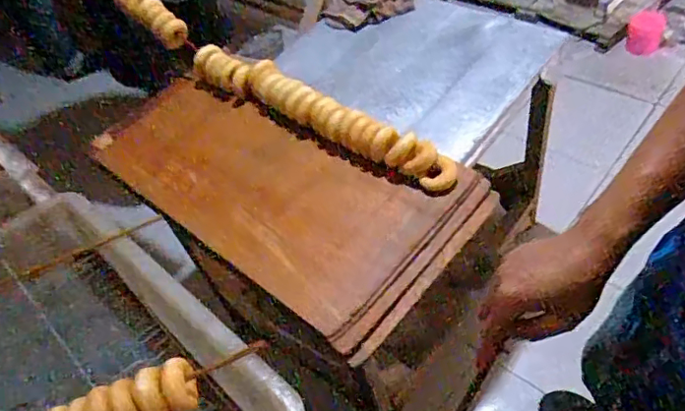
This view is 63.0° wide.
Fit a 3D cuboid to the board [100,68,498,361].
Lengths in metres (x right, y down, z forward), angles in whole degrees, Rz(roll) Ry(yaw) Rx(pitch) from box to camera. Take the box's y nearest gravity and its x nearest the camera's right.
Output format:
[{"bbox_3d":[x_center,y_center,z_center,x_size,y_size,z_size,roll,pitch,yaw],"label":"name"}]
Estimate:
[{"bbox_3d":[-0.126,-0.059,1.024,0.685,0.042,0.351,31,65,31],"label":"board"}]

